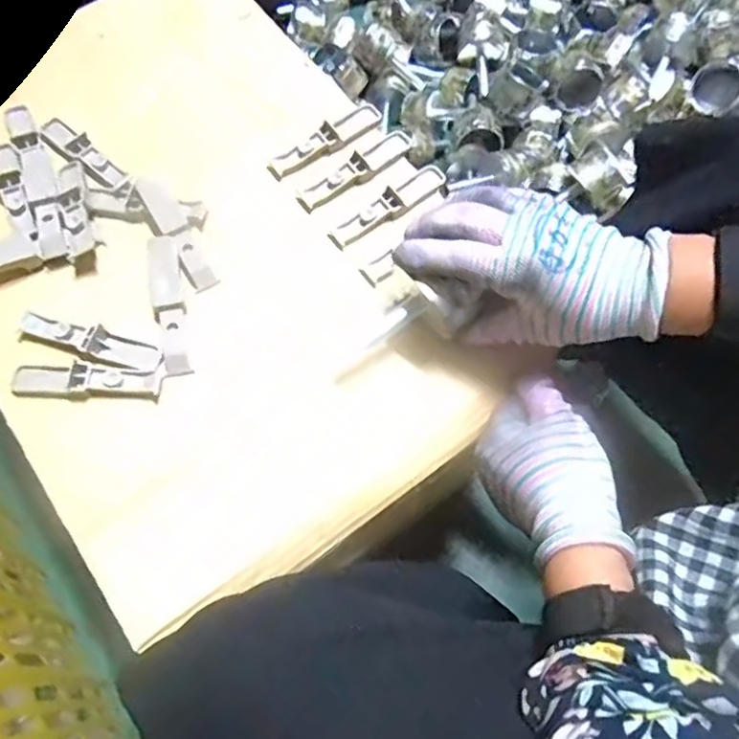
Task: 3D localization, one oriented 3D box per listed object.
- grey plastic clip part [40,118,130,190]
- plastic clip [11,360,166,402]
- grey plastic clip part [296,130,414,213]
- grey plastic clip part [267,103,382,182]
[{"bbox_3d":[-0.224,-0.169,0.482,0.092,0.009,0.022,39,70,14],"label":"grey plastic clip part"},{"bbox_3d":[-0.186,0.008,0.410,0.095,0.008,0.022,1,66,-1],"label":"plastic clip"},{"bbox_3d":[-0.009,-0.154,0.476,0.099,0.015,0.024,-38,72,-17],"label":"grey plastic clip part"},{"bbox_3d":[-0.035,-0.183,0.494,0.101,0.015,0.019,-35,71,-16],"label":"grey plastic clip part"}]

